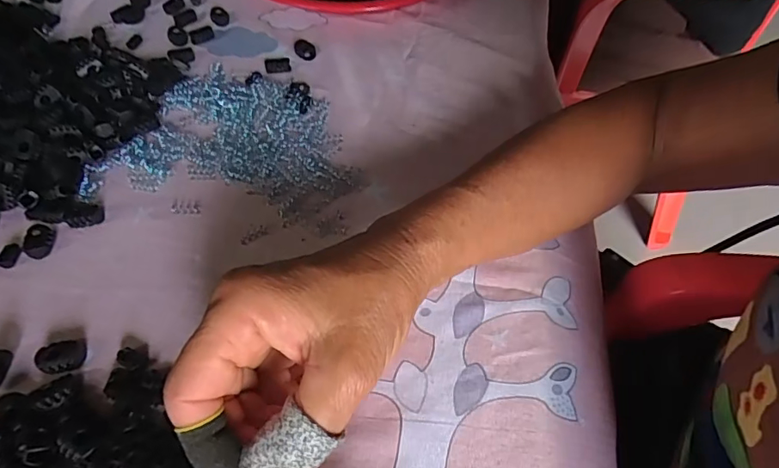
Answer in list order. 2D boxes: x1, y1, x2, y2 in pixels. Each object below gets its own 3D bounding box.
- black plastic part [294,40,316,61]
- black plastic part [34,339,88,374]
[{"bbox_3d":[-0.077,-0.169,0.455,0.019,0.007,0.025,-9,52,-6],"label":"black plastic part"},{"bbox_3d":[-0.177,0.066,0.268,0.021,0.010,0.017,-16,53,-12],"label":"black plastic part"}]

